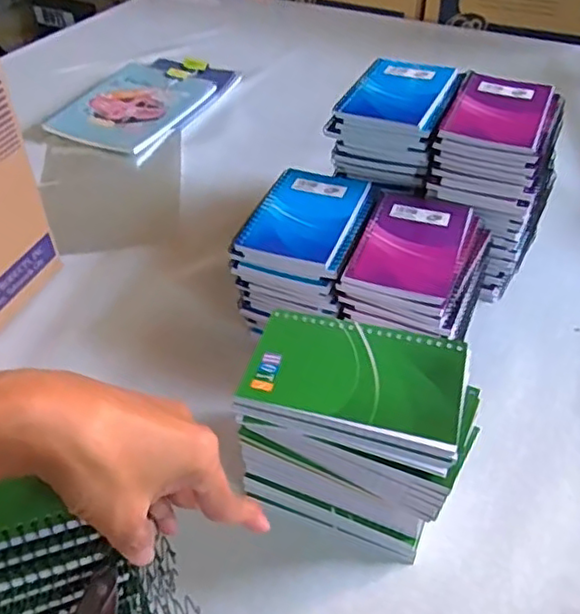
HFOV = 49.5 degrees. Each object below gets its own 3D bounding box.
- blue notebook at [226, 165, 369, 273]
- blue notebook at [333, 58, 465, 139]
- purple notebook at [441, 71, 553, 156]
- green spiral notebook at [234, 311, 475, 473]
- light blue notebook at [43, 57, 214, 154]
[{"bbox_3d":[0.014,-0.082,0.556,0.085,0.011,0.130,15,45,15],"label":"blue notebook"},{"bbox_3d":[0.110,-0.207,0.613,0.092,0.016,0.127,18,46,18],"label":"blue notebook"},{"bbox_3d":[0.193,-0.180,0.577,0.083,0.012,0.124,17,45,17],"label":"purple notebook"},{"bbox_3d":[0.041,0.045,0.389,0.129,0.013,0.087,13,47,14],"label":"green spiral notebook"},{"bbox_3d":[-0.226,-0.295,0.919,0.151,0.013,0.215,20,49,12],"label":"light blue notebook"}]

